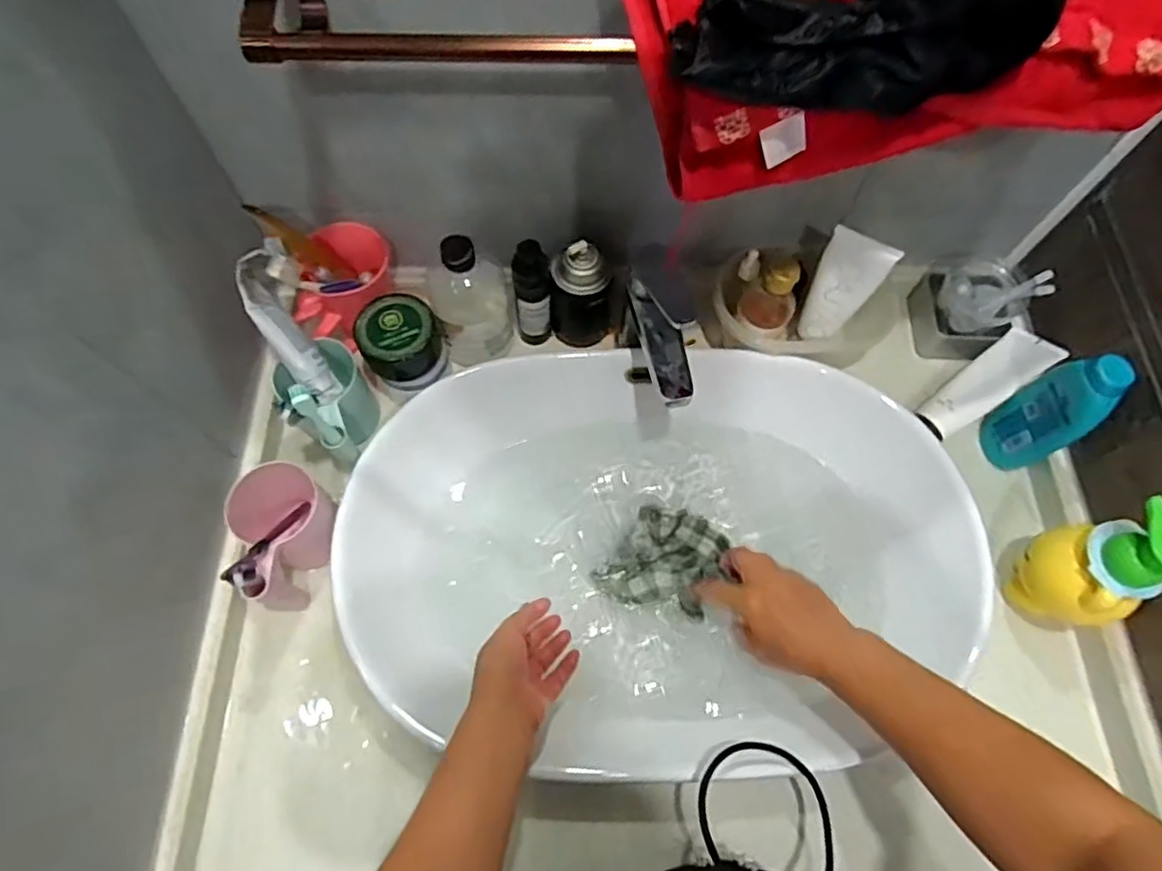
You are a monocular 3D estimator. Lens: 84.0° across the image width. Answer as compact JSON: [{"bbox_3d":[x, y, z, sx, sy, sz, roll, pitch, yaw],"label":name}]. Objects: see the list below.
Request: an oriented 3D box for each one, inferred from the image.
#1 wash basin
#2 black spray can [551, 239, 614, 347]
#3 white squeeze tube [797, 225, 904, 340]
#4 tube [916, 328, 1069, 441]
[{"bbox_3d":[0.069,0.101,0.638,0.569,0.107,0.402,-6,67,-4],"label":"wash basin"},{"bbox_3d":[0.003,-0.151,0.675,0.064,0.132,0.064,0,67,-1],"label":"black spray can"},{"bbox_3d":[0.250,-0.141,0.626,0.058,0.122,0.033,29,69,10],"label":"white squeeze tube"},{"bbox_3d":[0.416,-0.052,0.661,0.159,0.042,0.052,-34,72,-14],"label":"tube"}]

